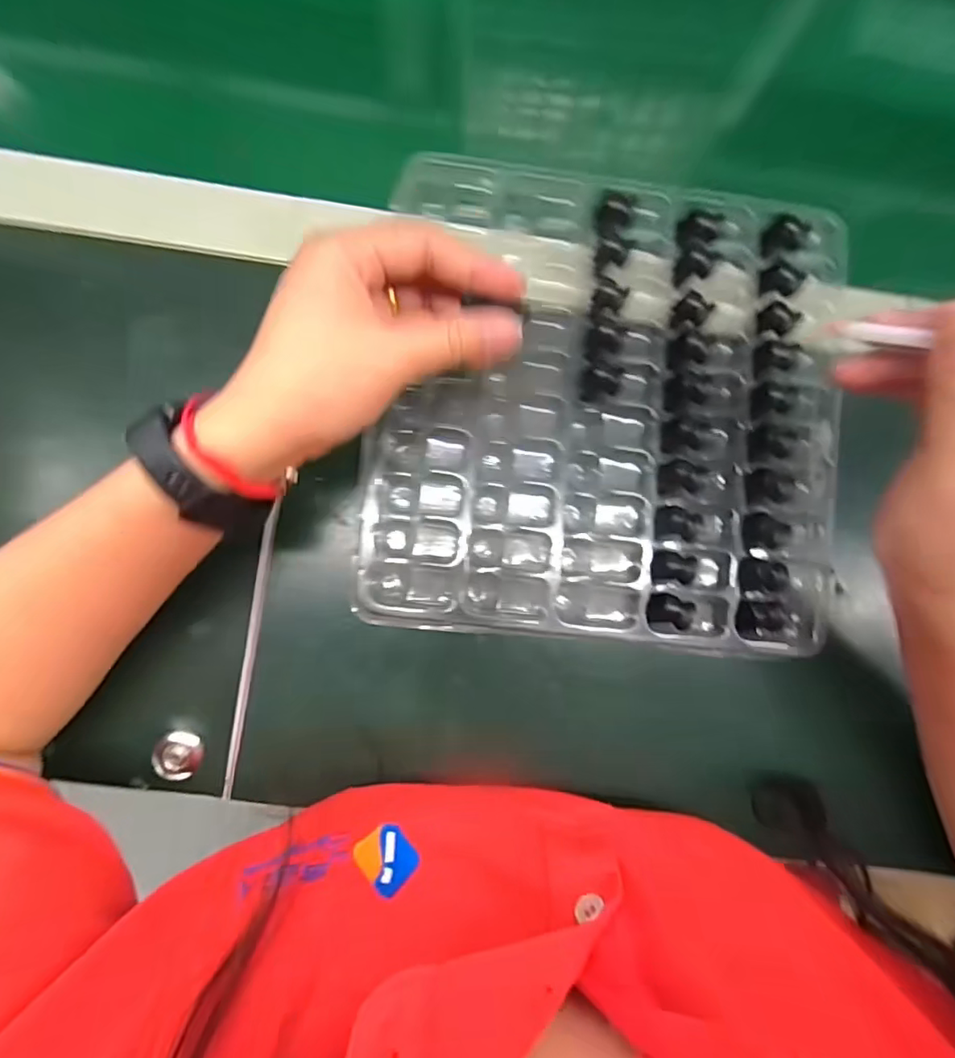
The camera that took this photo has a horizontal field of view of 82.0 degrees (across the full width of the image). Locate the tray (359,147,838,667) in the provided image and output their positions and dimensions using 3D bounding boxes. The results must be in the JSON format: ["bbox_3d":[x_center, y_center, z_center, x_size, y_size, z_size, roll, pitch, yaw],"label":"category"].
[{"bbox_3d":[0.074,-0.069,0.311,0.260,0.032,0.265,7,85,-3],"label":"tray"}]

